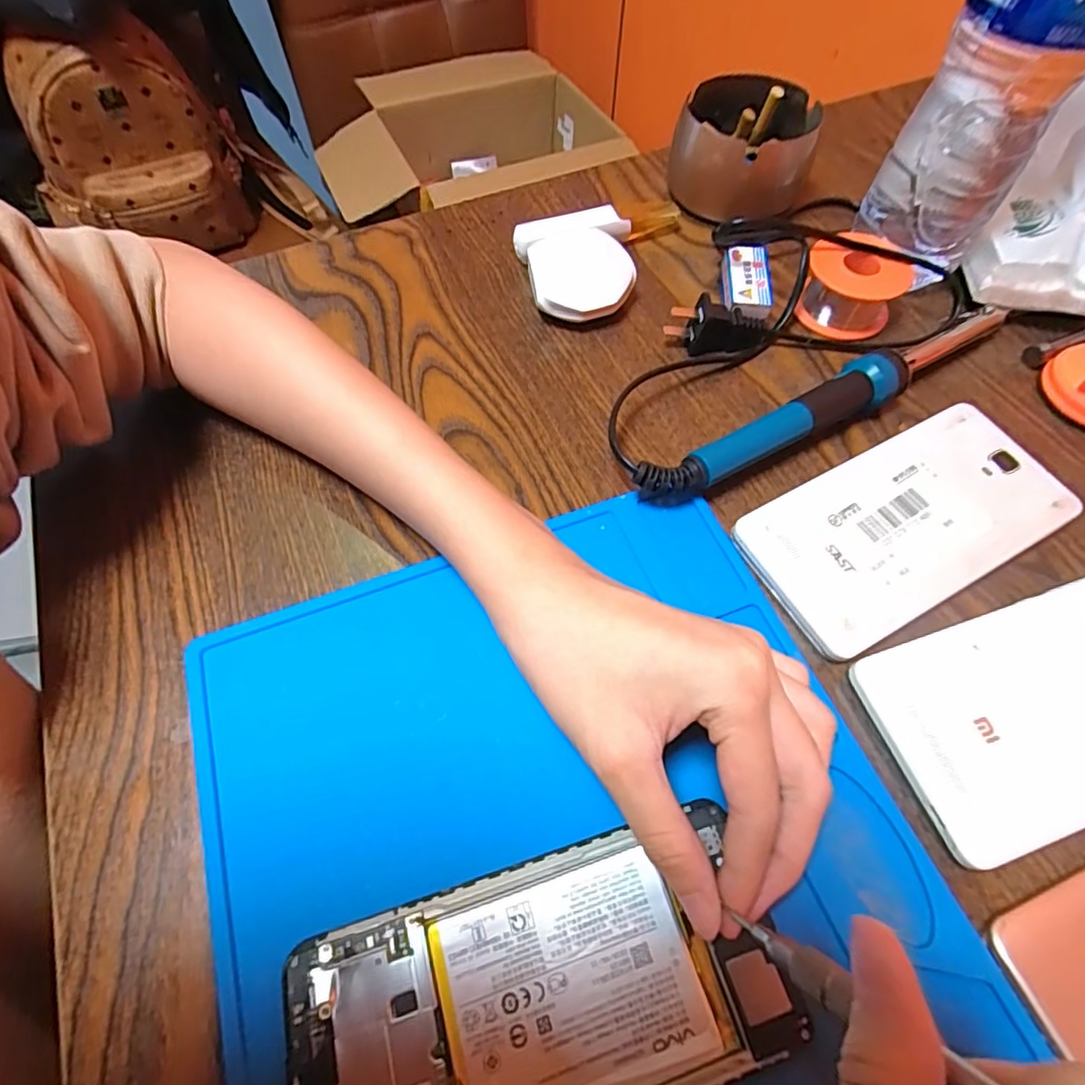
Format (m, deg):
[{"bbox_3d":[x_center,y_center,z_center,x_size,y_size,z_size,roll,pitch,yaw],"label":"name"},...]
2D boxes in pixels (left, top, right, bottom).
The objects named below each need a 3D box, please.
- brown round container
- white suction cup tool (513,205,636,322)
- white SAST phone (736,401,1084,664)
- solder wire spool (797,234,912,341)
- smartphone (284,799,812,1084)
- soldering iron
[{"bbox_3d":[0.128,-0.252,0.372,0.085,0.050,0.084,0,61,0],"label":"brown round container"},{"bbox_3d":[0.018,-0.161,0.336,0.066,0.025,0.084,-1,61,-1],"label":"white suction cup tool"},{"bbox_3d":[0.160,-0.008,0.256,0.142,0.014,0.069,-26,64,-14],"label":"white SAST phone"},{"bbox_3d":[0.173,-0.144,0.325,0.051,0.033,0.051,0,61,0],"label":"solder wire spool"},{"bbox_3d":[-0.002,0.138,0.175,0.144,0.004,0.070,-15,62,-9],"label":"smartphone"},{"bbox_3d":[0.144,-0.068,0.285,0.226,0.024,0.020,-26,64,-14],"label":"soldering iron"}]

